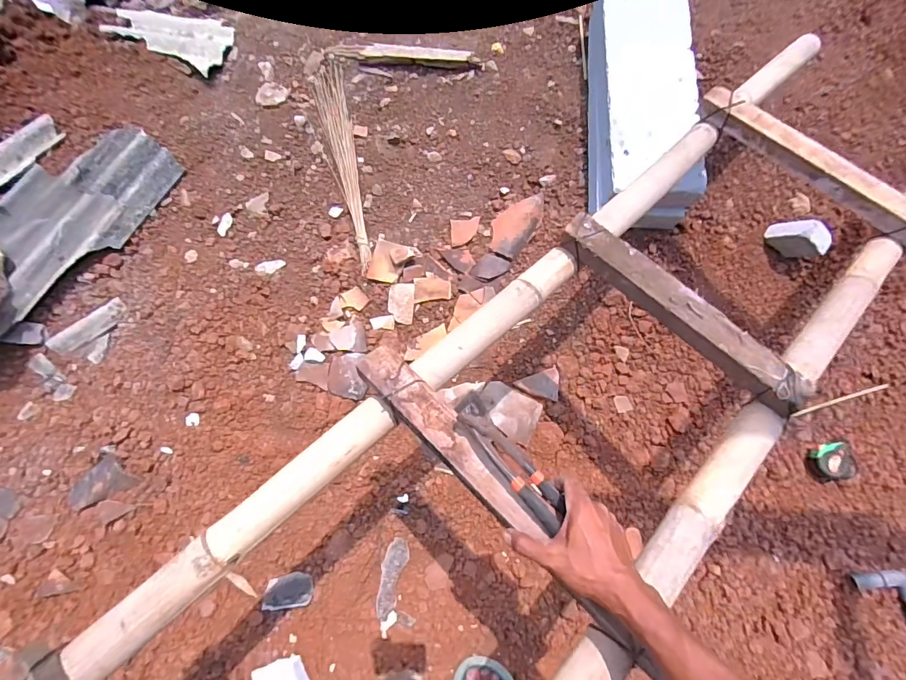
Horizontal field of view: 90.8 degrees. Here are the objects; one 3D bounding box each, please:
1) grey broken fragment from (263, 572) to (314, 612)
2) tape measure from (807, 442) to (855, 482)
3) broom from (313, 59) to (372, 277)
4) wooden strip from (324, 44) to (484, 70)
[{"bbox_3d":[-0.333,0.507,0.902,0.104,0.018,0.062,-10,77,-4],"label":"grey broken fragment"},{"bbox_3d":[0.828,0.268,0.977,0.082,0.046,0.087,0,76,-1],"label":"tape measure"},{"bbox_3d":[-0.280,-0.446,1.114,0.079,0.024,0.577,-9,77,-4],"label":"broom"},{"bbox_3d":[-0.126,-0.743,1.171,0.399,0.017,0.050,3,95,1],"label":"wooden strip"}]

